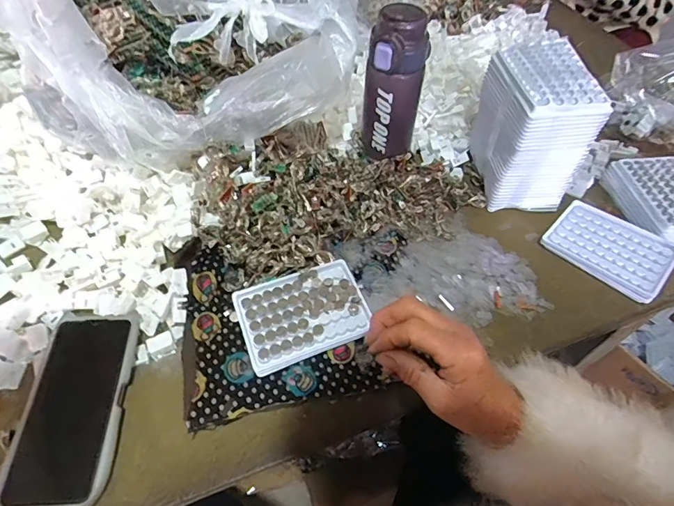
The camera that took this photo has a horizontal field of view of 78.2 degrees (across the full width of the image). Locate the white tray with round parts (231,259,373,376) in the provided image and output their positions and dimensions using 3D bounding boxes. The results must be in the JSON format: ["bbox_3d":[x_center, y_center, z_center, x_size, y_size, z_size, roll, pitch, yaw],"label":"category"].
[{"bbox_3d":[-0.035,0.062,0.438,0.129,0.016,0.092,-18,60,-15],"label":"white tray with round parts"}]

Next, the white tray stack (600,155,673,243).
[{"bbox_3d":[0.424,-0.073,0.532,0.107,0.032,0.135,0,57,-4],"label":"white tray stack"}]

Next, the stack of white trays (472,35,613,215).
[{"bbox_3d":[0.244,-0.159,0.519,0.099,0.143,0.132,-4,55,-5],"label":"stack of white trays"}]

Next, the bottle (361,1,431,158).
[{"bbox_3d":[0.070,-0.203,0.514,0.069,0.166,0.061,10,55,5],"label":"bottle"}]

